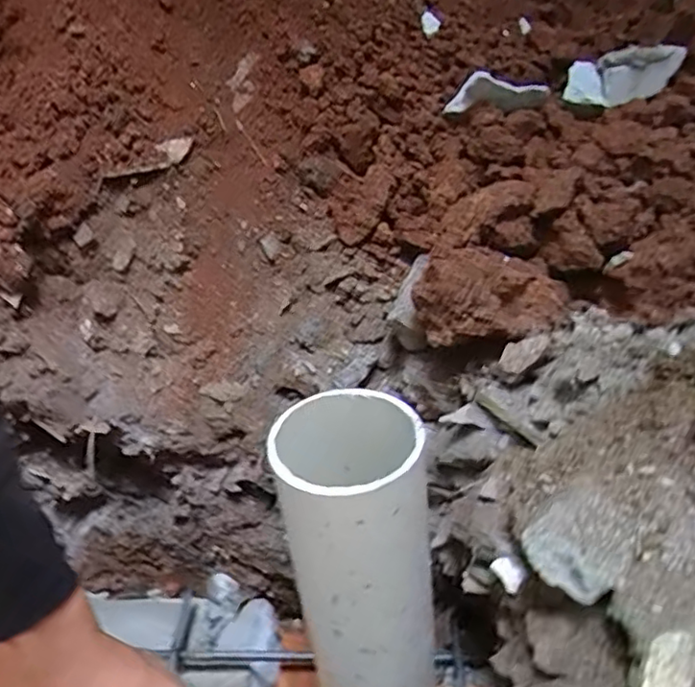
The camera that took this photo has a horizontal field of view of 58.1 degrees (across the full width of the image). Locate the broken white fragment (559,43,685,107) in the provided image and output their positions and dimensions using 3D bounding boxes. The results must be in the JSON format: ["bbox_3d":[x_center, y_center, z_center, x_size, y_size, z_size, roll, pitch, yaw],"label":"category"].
[{"bbox_3d":[0.307,-0.299,0.700,0.116,0.058,0.066,12,33,20],"label":"broken white fragment"}]

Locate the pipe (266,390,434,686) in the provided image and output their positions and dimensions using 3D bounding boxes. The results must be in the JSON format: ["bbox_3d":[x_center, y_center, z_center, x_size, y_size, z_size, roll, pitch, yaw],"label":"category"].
[{"bbox_3d":[0.008,0.189,0.426,0.093,0.317,0.076,3,30,2],"label":"pipe"}]

